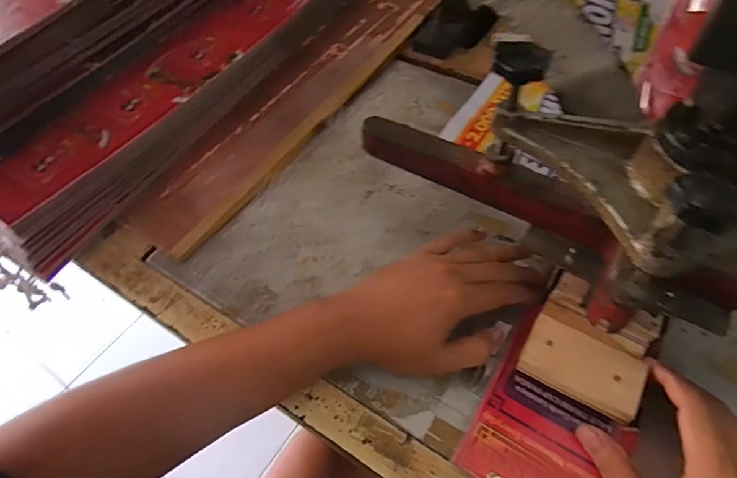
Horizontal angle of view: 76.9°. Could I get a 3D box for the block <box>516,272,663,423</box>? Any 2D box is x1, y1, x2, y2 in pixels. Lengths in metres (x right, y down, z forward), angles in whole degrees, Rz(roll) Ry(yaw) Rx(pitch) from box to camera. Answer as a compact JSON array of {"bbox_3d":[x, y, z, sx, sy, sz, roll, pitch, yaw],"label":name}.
[{"bbox_3d":[0.166,0.081,0.350,0.079,0.028,0.089,27,61,21],"label":"block"}]

